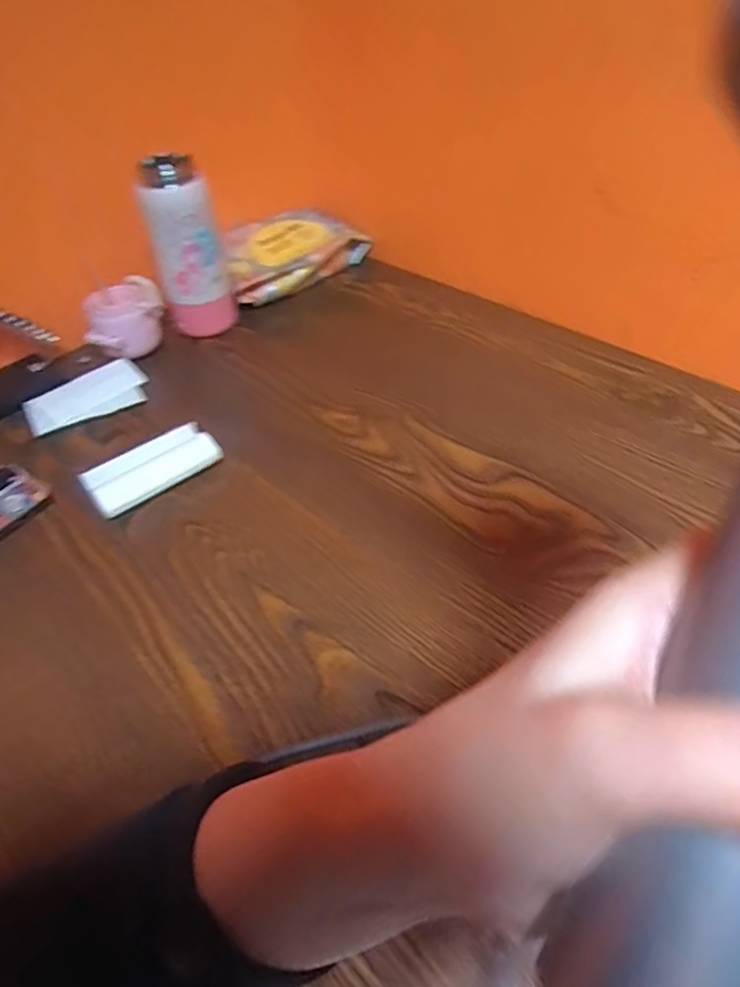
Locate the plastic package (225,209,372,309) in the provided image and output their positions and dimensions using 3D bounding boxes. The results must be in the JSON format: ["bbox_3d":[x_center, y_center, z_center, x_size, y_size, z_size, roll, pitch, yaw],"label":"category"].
[{"bbox_3d":[-0.101,-0.285,0.737,0.101,0.053,0.194,29,53,29],"label":"plastic package"}]

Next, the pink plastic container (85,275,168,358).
[{"bbox_3d":[-0.255,-0.179,0.646,0.083,0.072,0.057,-28,49,-22],"label":"pink plastic container"}]

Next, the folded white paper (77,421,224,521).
[{"bbox_3d":[-0.185,-0.022,0.526,0.108,0.025,0.052,-28,49,-22],"label":"folded white paper"}]

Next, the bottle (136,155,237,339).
[{"bbox_3d":[-0.181,-0.235,0.622,0.063,0.180,0.058,-12,45,-8],"label":"bottle"}]

